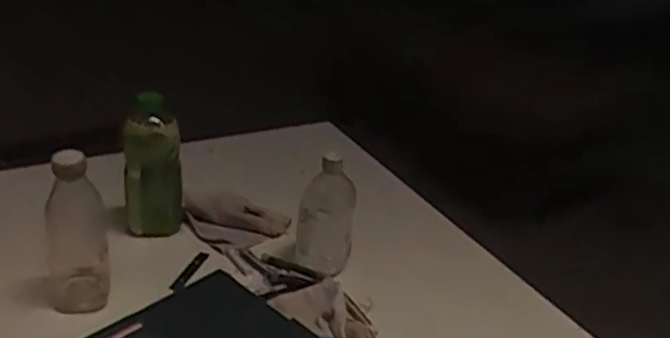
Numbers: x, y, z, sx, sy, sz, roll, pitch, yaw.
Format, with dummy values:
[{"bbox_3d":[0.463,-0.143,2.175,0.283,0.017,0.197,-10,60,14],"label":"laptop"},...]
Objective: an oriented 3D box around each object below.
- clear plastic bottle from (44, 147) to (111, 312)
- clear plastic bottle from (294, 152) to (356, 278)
[{"bbox_3d":[-0.332,0.082,0.897,0.072,0.219,0.063,-5,28,-19],"label":"clear plastic bottle"},{"bbox_3d":[-0.012,0.061,1.009,0.083,0.170,0.079,6,27,1],"label":"clear plastic bottle"}]

